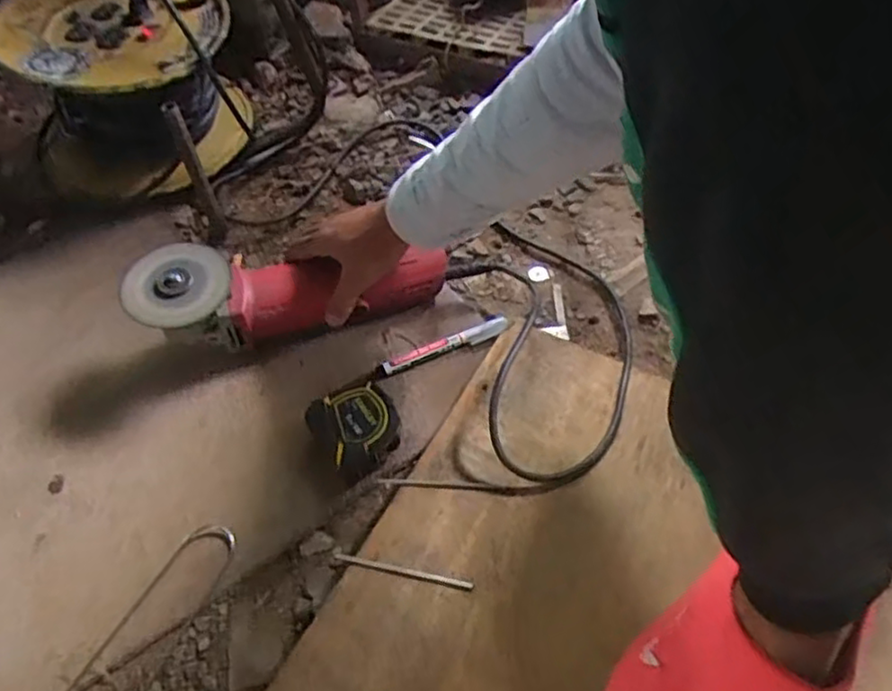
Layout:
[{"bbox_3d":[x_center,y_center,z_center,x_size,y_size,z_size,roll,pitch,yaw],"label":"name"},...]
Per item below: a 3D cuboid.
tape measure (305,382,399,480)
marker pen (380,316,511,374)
[{"bbox_3d":[-0.076,0.075,0.599,0.072,0.046,0.071,-21,56,-13],"label":"tape measure"},{"bbox_3d":[0.001,0.000,0.667,0.128,0.013,0.015,-22,56,-13],"label":"marker pen"}]

